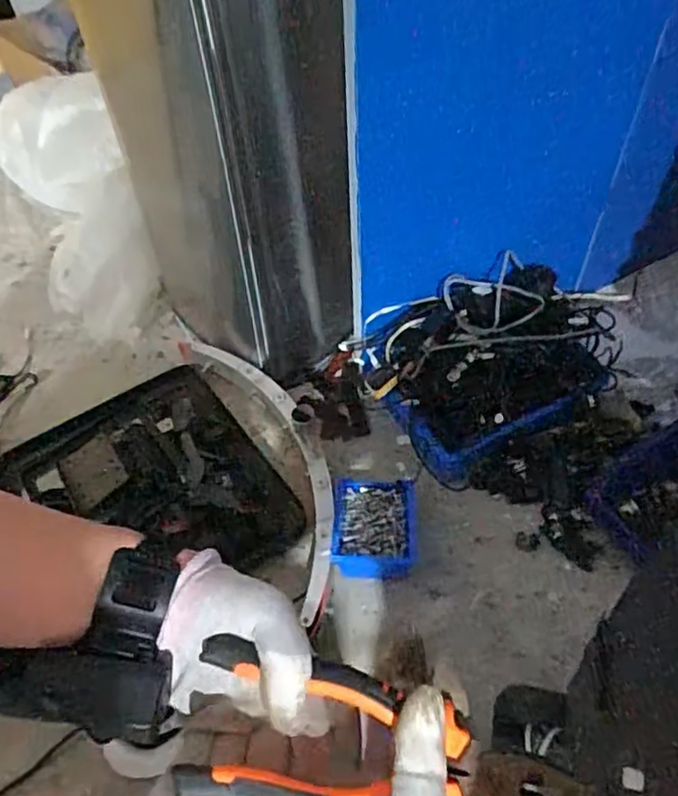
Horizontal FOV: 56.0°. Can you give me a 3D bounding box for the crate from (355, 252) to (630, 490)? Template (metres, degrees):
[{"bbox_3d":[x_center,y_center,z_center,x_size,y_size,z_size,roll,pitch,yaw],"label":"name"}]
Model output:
[{"bbox_3d":[0.226,-0.052,0.944,0.356,0.173,0.263,-24,53,-14],"label":"crate"}]

